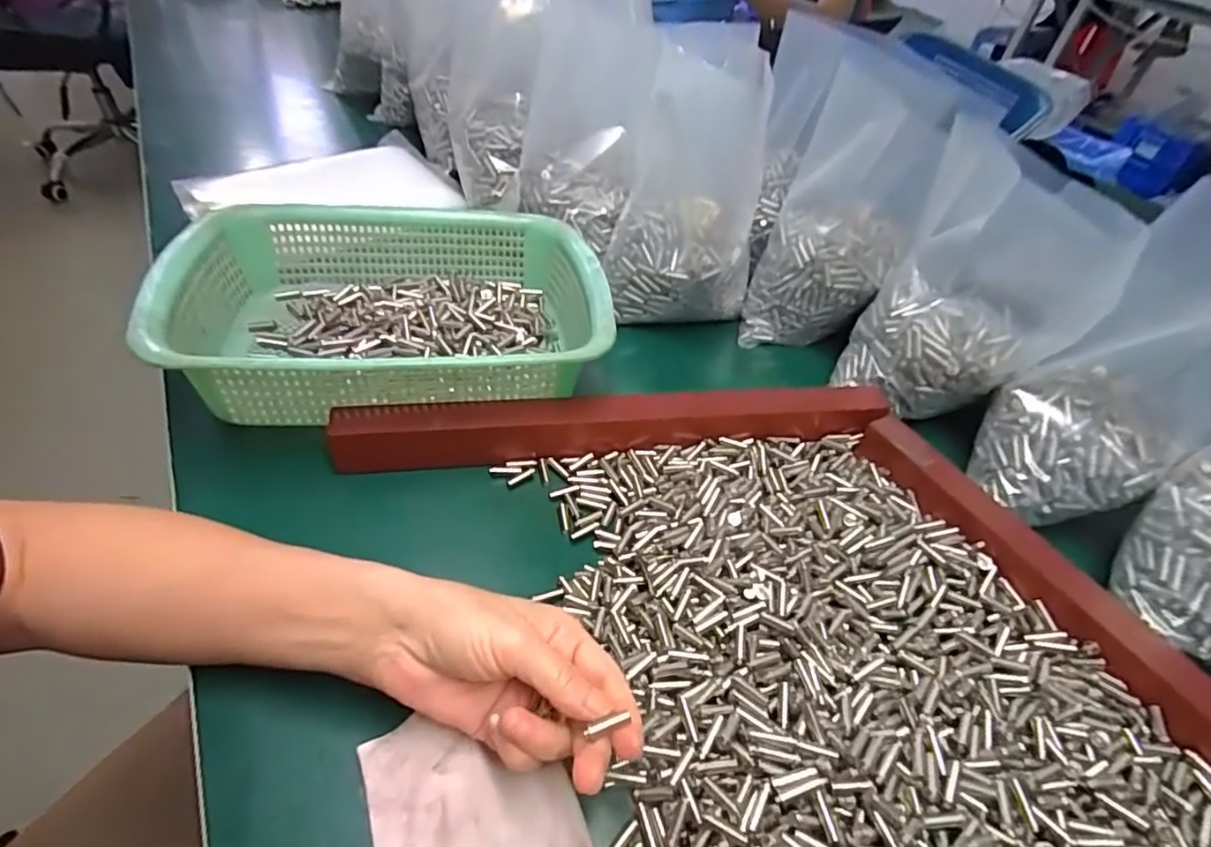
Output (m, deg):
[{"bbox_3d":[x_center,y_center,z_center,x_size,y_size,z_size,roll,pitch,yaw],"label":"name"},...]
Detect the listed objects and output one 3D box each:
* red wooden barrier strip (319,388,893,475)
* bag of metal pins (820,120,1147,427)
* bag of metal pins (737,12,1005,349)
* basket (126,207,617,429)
[{"bbox_3d":[0.016,-0.002,0.433,0.395,0.034,0.028,-4,47,-10],"label":"red wooden barrier strip"},{"bbox_3d":[0.275,-0.096,0.451,0.125,0.182,0.085,26,49,17],"label":"bag of metal pins"},{"bbox_3d":[0.208,-0.211,0.556,0.125,0.210,0.193,7,46,0],"label":"bag of metal pins"},{"bbox_3d":[-0.153,-0.090,0.465,0.295,0.091,0.226,-5,48,-11],"label":"basket"}]

